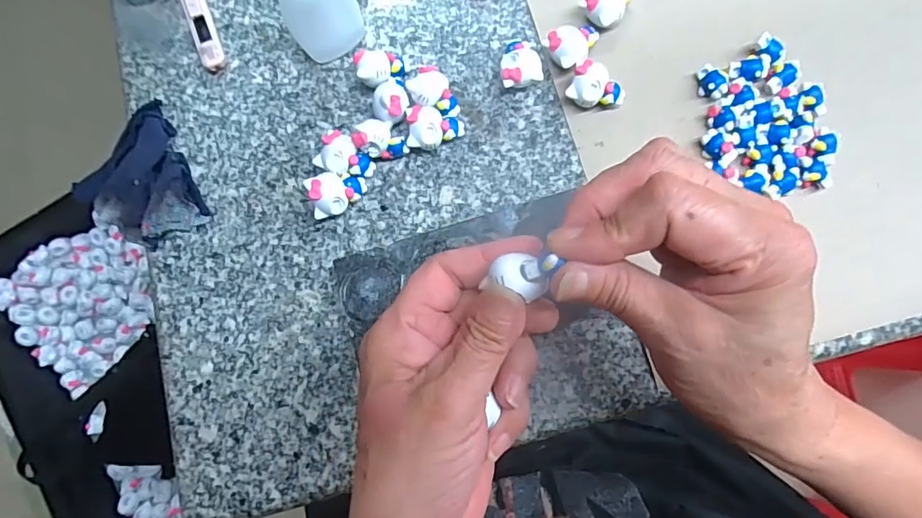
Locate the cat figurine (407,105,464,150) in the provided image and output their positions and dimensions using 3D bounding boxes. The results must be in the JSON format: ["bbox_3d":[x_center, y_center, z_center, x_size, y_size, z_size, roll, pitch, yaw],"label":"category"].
[{"bbox_3d":[-0.016,-0.081,0.309,0.034,0.020,0.026,-3,79,2],"label":"cat figurine"}]

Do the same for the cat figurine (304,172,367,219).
[{"bbox_3d":[-0.075,-0.040,0.302,0.032,0.024,0.024,-14,79,0],"label":"cat figurine"}]

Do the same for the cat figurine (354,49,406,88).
[{"bbox_3d":[-0.051,-0.121,0.319,0.028,0.022,0.027,-13,79,0],"label":"cat figurine"}]

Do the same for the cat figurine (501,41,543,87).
[{"bbox_3d":[0.038,-0.124,0.315,0.025,0.019,0.031,-5,79,2],"label":"cat figurine"}]

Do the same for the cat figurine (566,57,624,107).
[{"bbox_3d":[0.085,-0.105,0.309,0.033,0.020,0.024,21,81,7],"label":"cat figurine"}]

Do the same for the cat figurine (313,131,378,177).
[{"bbox_3d":[-0.071,-0.062,0.308,0.032,0.023,0.024,26,81,7],"label":"cat figurine"}]

